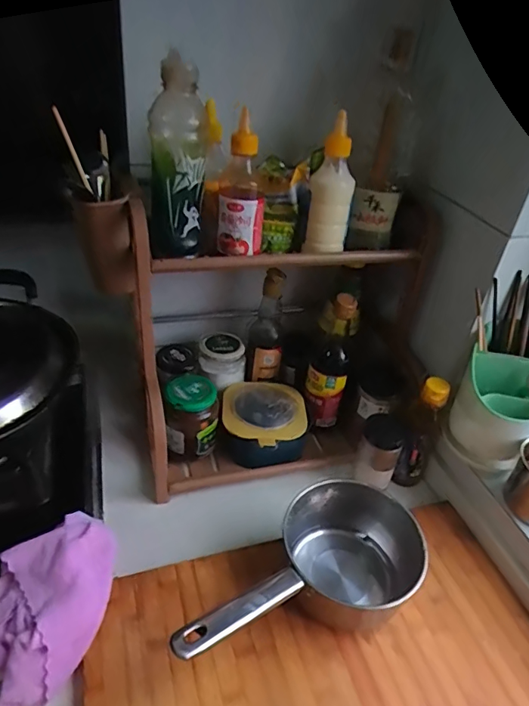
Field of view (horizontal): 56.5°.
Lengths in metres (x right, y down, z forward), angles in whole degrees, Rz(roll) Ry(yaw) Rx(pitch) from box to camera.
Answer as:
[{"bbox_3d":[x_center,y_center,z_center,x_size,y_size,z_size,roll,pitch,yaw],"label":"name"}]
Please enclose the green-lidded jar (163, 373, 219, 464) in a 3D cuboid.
[{"bbox_3d":[-0.096,0.084,0.652,0.067,0.100,0.059,-3,37,-13],"label":"green-lidded jar"}]

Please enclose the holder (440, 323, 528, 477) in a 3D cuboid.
[{"bbox_3d":[0.312,0.060,0.654,0.108,0.153,0.106,26,40,24],"label":"holder"}]

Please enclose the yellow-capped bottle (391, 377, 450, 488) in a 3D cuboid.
[{"bbox_3d":[0.216,0.107,0.683,0.048,0.158,0.054,4,36,-4],"label":"yellow-capped bottle"}]

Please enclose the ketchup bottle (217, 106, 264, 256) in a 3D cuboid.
[{"bbox_3d":[-0.029,-0.201,0.611,0.057,0.159,0.057,1,7,-9],"label":"ketchup bottle"}]

